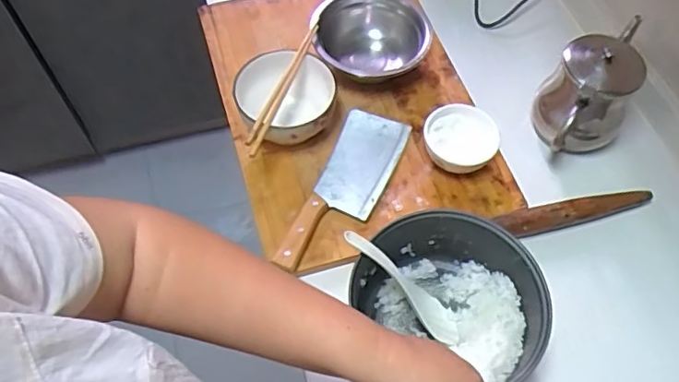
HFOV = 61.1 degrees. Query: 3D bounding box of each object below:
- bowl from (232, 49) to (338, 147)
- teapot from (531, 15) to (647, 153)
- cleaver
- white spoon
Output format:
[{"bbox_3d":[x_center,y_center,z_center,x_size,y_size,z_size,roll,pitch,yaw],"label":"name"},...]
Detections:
[{"bbox_3d":[-0.071,-0.118,0.789,0.128,0.074,0.125,1,59,-1],"label":"bowl"},{"bbox_3d":[0.345,-0.138,0.792,0.115,0.145,0.194,29,63,15],"label":"teapot"},{"bbox_3d":[0.010,-0.002,0.763,0.088,0.019,0.269,21,61,11],"label":"cleaver"},{"bbox_3d":[0.074,0.108,0.658,0.033,0.196,0.044,-7,44,50],"label":"white spoon"}]

